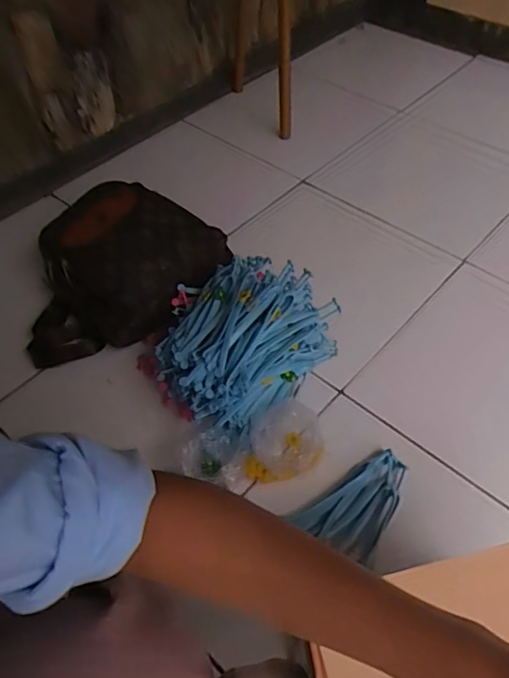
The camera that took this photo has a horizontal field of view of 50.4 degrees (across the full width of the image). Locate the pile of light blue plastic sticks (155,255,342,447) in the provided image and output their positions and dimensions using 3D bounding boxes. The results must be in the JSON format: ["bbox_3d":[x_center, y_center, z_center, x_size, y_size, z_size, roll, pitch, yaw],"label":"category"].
[{"bbox_3d":[-0.030,-0.002,0.830,0.227,0.163,0.250,36,60,25],"label":"pile of light blue plastic sticks"}]

